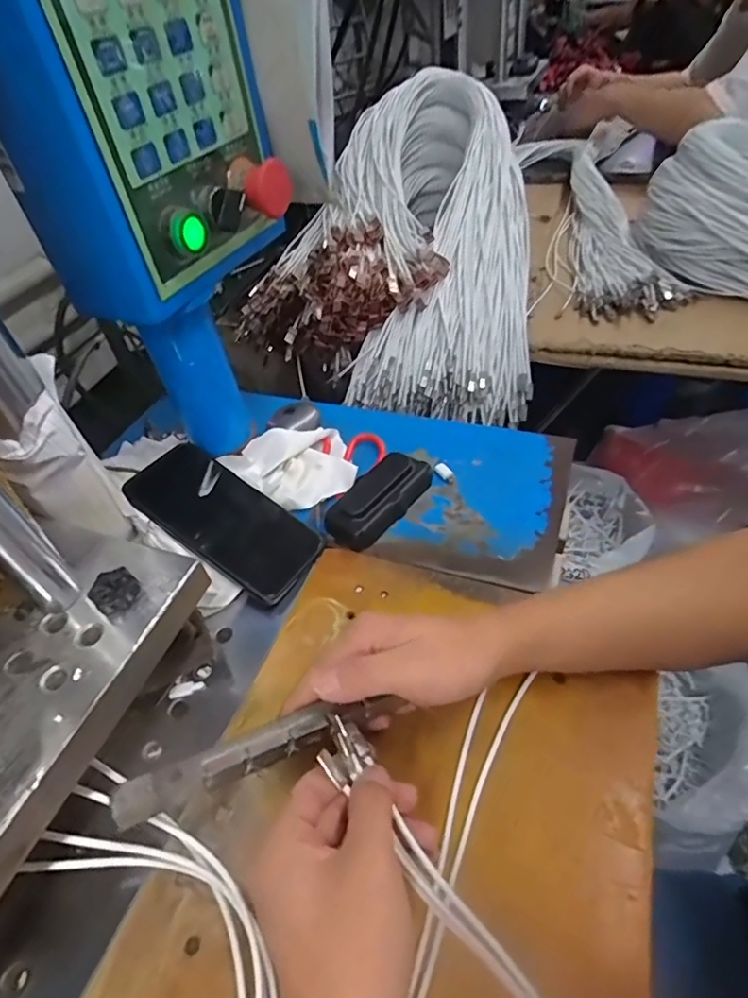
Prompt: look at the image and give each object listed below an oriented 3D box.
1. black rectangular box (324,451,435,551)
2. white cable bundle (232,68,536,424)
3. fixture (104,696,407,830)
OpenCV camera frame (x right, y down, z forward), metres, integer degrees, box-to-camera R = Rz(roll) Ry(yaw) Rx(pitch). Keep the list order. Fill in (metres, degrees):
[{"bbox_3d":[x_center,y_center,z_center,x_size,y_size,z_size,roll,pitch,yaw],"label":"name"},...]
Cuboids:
[{"bbox_3d":[0.006,-0.005,0.484,0.050,0.028,0.106,29,57,28],"label":"black rectangular box"},{"bbox_3d":[0.038,-0.380,0.783,0.382,0.246,0.452,7,47,15],"label":"white cable bundle"},{"bbox_3d":[-0.058,0.135,0.294,0.155,0.016,0.017,-13,47,-22],"label":"fixture"}]

